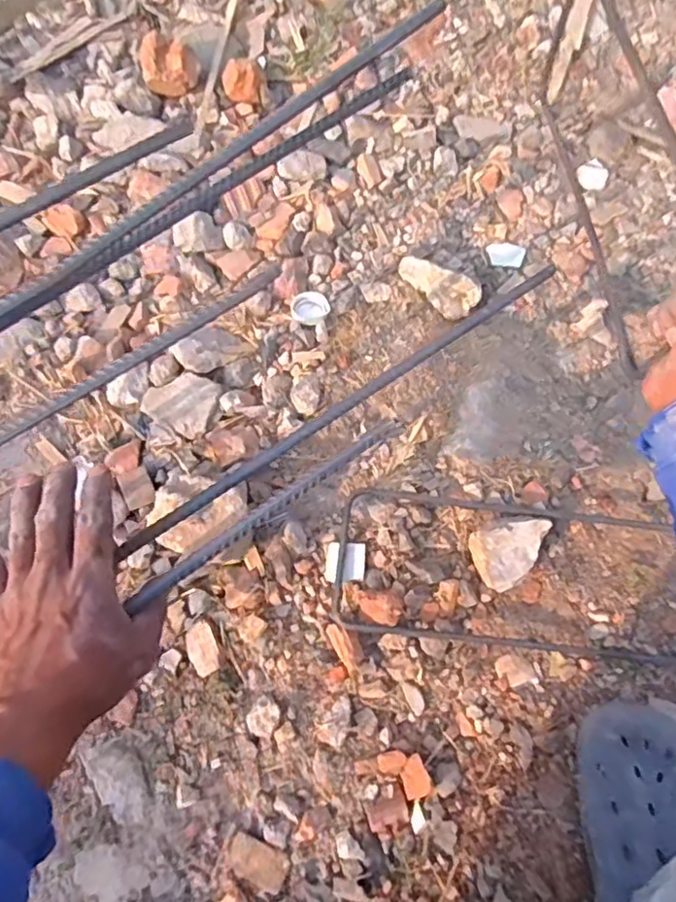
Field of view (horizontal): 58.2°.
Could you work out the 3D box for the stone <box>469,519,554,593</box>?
[{"bbox_3d":[0.166,0.095,0.567,0.074,0.028,0.055,-15,74,-6],"label":"stone"}]

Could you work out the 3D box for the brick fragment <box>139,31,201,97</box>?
[{"bbox_3d":[-0.195,-0.447,0.707,0.066,0.043,0.061,-13,77,-5],"label":"brick fragment"}]

